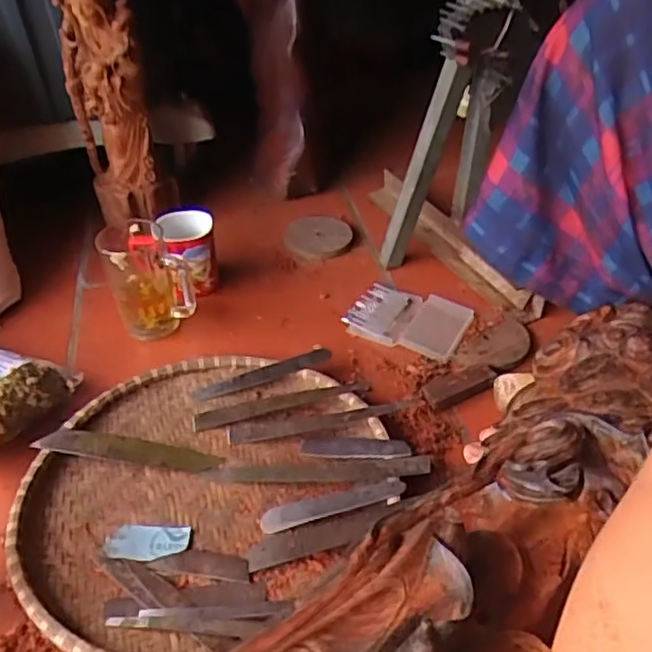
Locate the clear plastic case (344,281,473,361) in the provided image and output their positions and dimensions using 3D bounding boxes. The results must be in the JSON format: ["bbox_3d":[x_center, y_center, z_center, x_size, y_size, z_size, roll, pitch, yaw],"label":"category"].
[{"bbox_3d":[0.101,-0.013,0.791,0.135,0.013,0.106,16,43,23],"label":"clear plastic case"}]

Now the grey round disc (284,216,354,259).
[{"bbox_3d":[-0.010,-0.131,0.944,0.094,0.015,0.110,-2,39,3],"label":"grey round disc"}]

